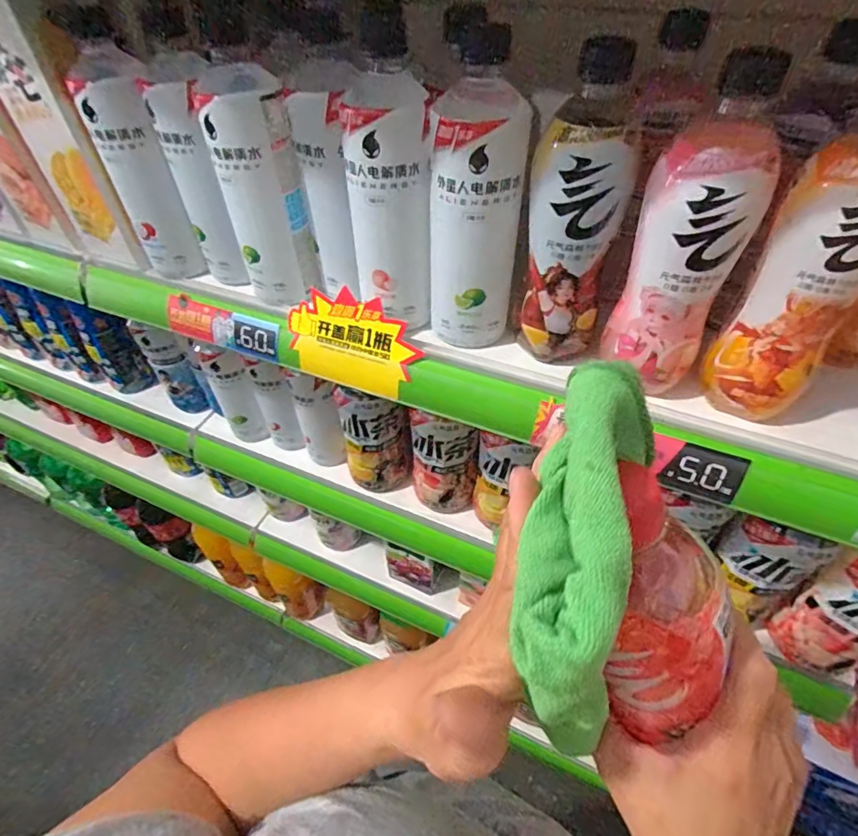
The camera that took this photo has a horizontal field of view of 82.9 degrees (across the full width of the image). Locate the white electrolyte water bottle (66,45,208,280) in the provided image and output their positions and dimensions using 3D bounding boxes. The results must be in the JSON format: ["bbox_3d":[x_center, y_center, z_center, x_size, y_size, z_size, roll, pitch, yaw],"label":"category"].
[{"bbox_3d":[-0.263,-0.226,0.451,0.060,0.188,0.052,-19,51,-14],"label":"white electrolyte water bottle"}]

